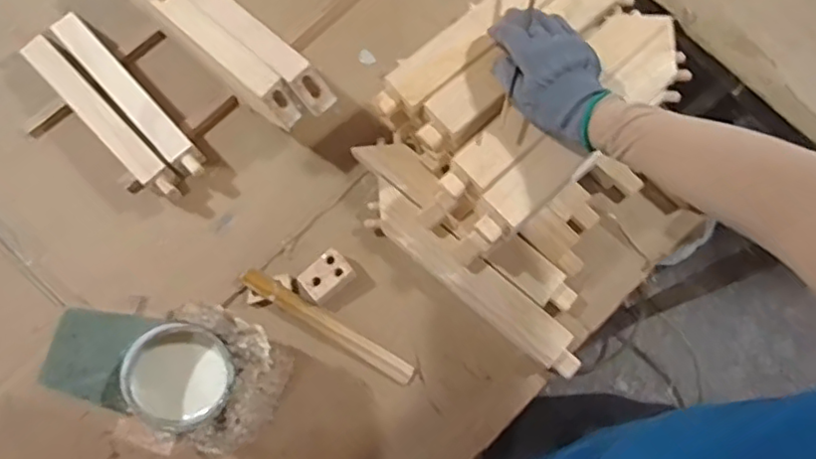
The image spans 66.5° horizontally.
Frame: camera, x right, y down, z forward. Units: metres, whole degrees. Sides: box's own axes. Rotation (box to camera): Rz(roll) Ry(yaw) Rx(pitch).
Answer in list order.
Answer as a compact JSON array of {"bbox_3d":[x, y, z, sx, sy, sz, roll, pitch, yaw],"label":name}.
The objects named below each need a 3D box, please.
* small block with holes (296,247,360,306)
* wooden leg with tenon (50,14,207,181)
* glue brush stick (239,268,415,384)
[{"bbox_3d":[-0.085,0.051,0.665,0.053,0.023,0.039,-40,80,-8],"label":"small block with holes"},{"bbox_3d":[-0.308,-0.147,0.695,0.033,0.041,0.243,-43,80,-9],"label":"wooden leg with tenon"},{"bbox_3d":[-0.087,0.101,0.663,0.208,0.010,0.023,31,79,7],"label":"glue brush stick"}]

